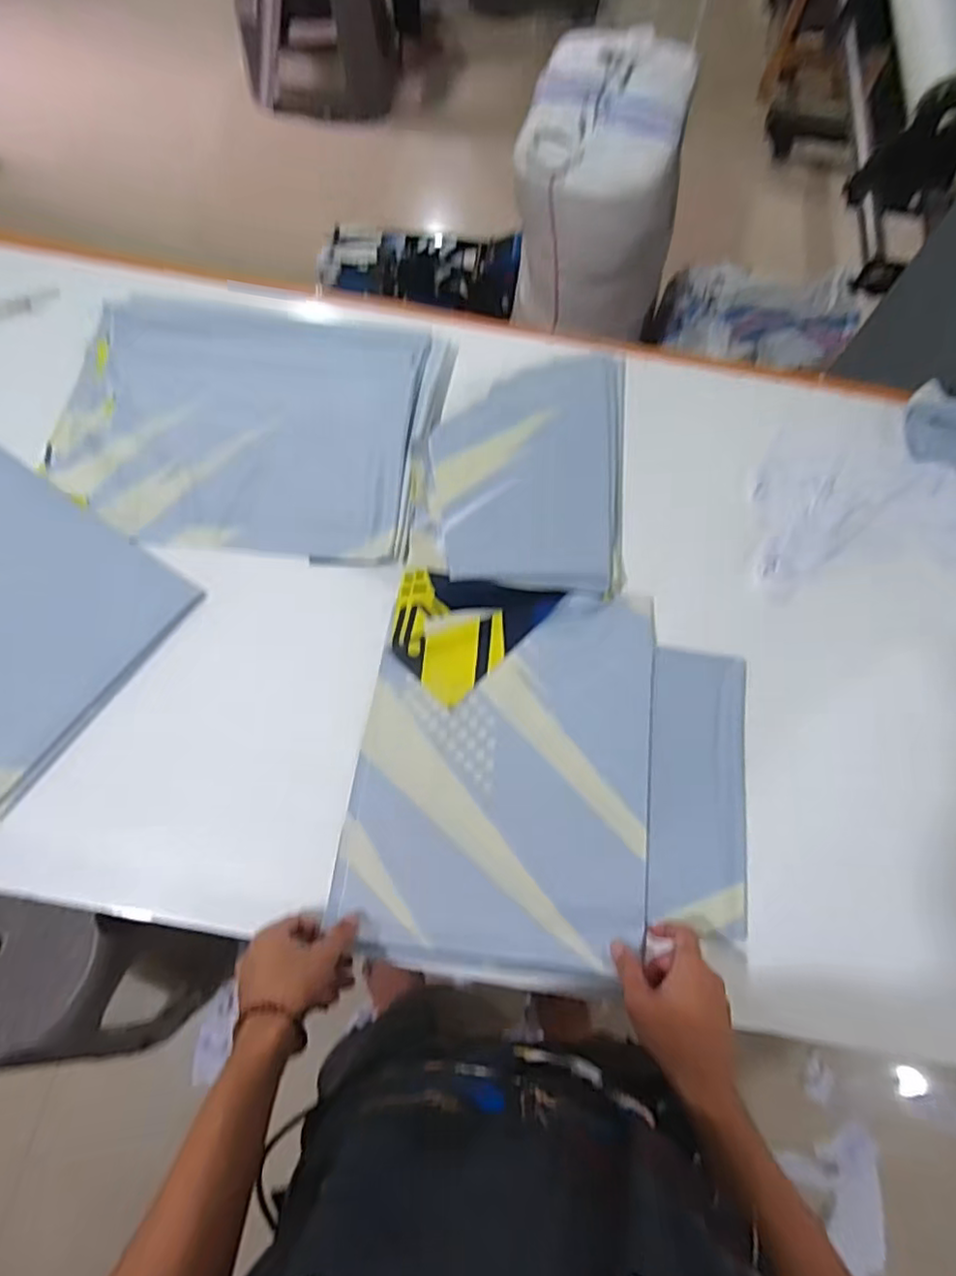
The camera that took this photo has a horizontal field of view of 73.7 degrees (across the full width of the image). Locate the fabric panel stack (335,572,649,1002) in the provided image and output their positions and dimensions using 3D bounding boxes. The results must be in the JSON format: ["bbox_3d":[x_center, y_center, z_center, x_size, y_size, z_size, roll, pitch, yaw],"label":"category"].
[{"bbox_3d":[0.028,0.130,0.657,0.291,0.034,0.387,7,68,0],"label":"fabric panel stack"}]

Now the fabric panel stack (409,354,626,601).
[{"bbox_3d":[0.054,-0.213,0.763,0.250,0.036,0.329,4,70,-1],"label":"fabric panel stack"}]

